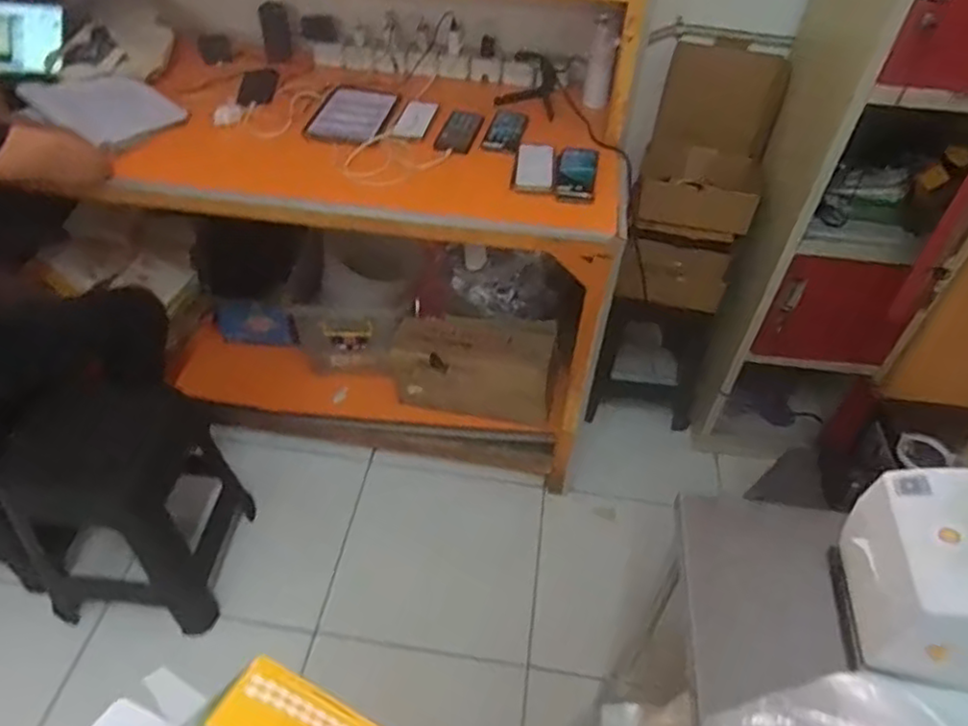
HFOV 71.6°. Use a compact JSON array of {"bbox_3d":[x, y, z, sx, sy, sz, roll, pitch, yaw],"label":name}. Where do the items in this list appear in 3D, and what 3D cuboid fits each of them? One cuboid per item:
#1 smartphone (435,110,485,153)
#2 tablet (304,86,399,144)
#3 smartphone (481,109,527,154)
[{"bbox_3d":[-0.052,-0.520,1.505,0.083,0.008,0.184,9,45,6],"label":"smartphone"},{"bbox_3d":[-0.294,-0.567,1.526,0.160,0.013,0.231,13,51,4],"label":"tablet"},{"bbox_3d":[0.049,-0.523,1.511,0.078,0.012,0.190,10,45,6],"label":"smartphone"}]

